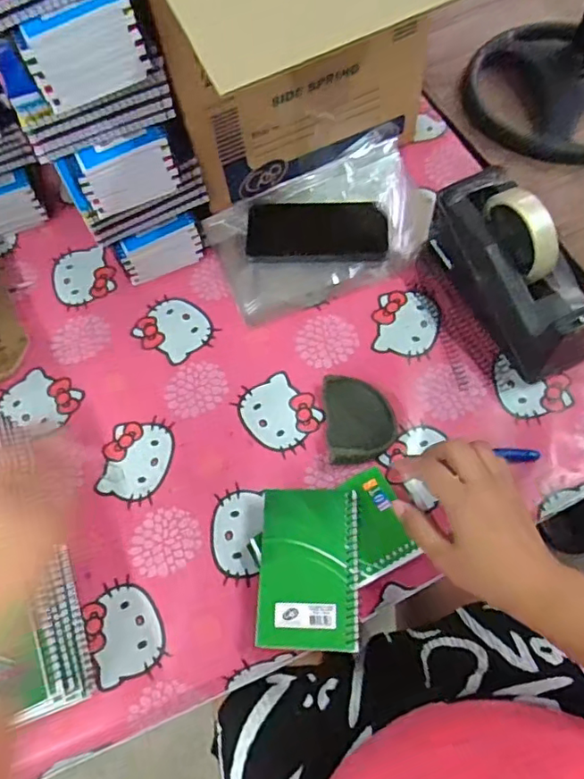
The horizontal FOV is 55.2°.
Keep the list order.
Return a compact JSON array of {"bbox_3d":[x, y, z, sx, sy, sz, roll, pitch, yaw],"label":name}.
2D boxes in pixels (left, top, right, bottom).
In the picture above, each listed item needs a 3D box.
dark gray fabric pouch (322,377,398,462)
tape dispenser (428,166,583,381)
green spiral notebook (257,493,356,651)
[{"bbox_3d":[0.068,0.028,0.551,0.066,0.027,0.089,-3,65,2],"label":"dark gray fabric pouch"},{"bbox_3d":[0.223,-0.120,0.560,0.079,0.118,0.208,-25,67,-8],"label":"tape dispenser"},{"bbox_3d":[0.014,0.152,0.485,0.083,0.007,0.132,-1,63,6],"label":"green spiral notebook"}]

